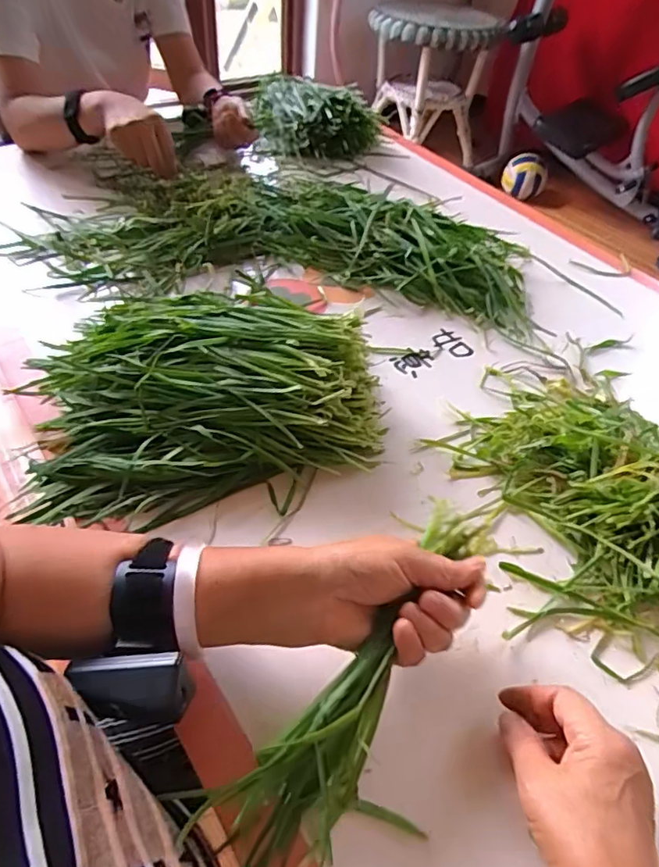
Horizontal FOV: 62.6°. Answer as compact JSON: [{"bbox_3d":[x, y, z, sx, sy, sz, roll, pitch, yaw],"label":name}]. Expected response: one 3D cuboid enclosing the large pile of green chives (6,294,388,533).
[{"bbox_3d":[-0.122,-0.055,0.496,0.301,0.083,0.249,-12,50,-17],"label":"large pile of green chives"}]

